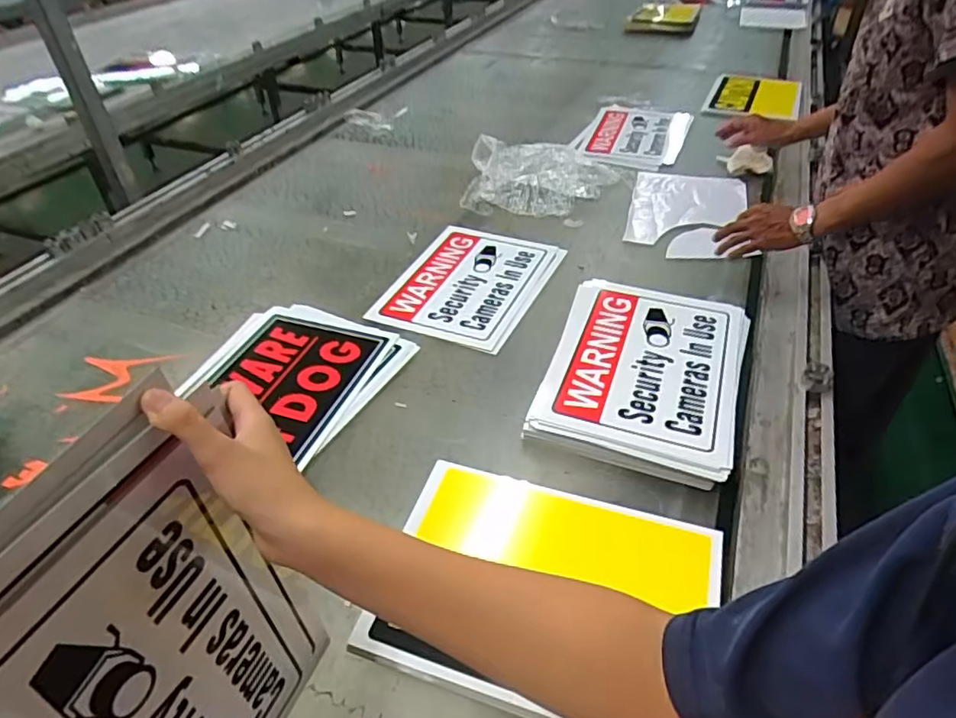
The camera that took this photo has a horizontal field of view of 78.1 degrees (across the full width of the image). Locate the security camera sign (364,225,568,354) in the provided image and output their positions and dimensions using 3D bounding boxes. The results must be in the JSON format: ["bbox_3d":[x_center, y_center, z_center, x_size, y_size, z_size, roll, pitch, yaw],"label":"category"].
[{"bbox_3d":[-0.012,-0.151,1.126,0.264,0.013,0.355,16,43,20],"label":"security camera sign"}]

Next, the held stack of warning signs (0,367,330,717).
[{"bbox_3d":[-0.225,0.220,0.403,0.028,0.374,0.243,15,44,19],"label":"held stack of warning signs"}]

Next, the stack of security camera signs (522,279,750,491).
[{"bbox_3d":[0.255,0.011,0.897,0.266,0.044,0.377,12,43,17],"label":"stack of security camera signs"}]

